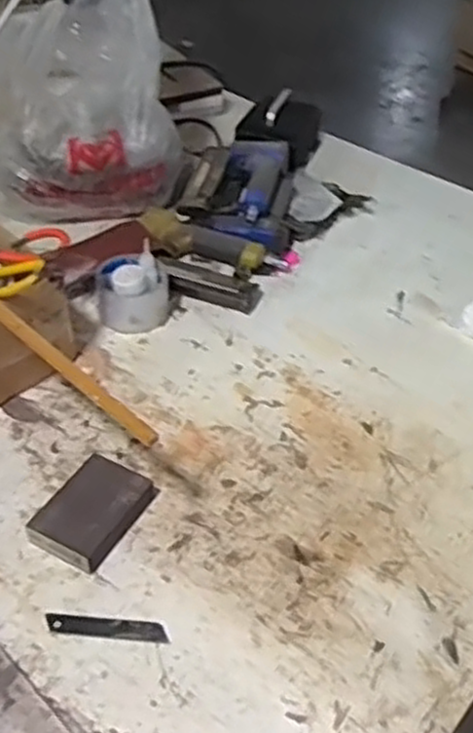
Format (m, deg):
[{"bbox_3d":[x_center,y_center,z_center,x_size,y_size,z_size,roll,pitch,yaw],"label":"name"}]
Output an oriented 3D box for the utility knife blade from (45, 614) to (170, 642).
[{"bbox_3d":[-0.108,0.216,0.638,0.102,0.004,0.020,5,43,1],"label":"utility knife blade"}]

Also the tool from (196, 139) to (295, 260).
[{"bbox_3d":[0.017,-0.248,1.120,0.129,0.061,0.248,6,43,3],"label":"tool"}]

